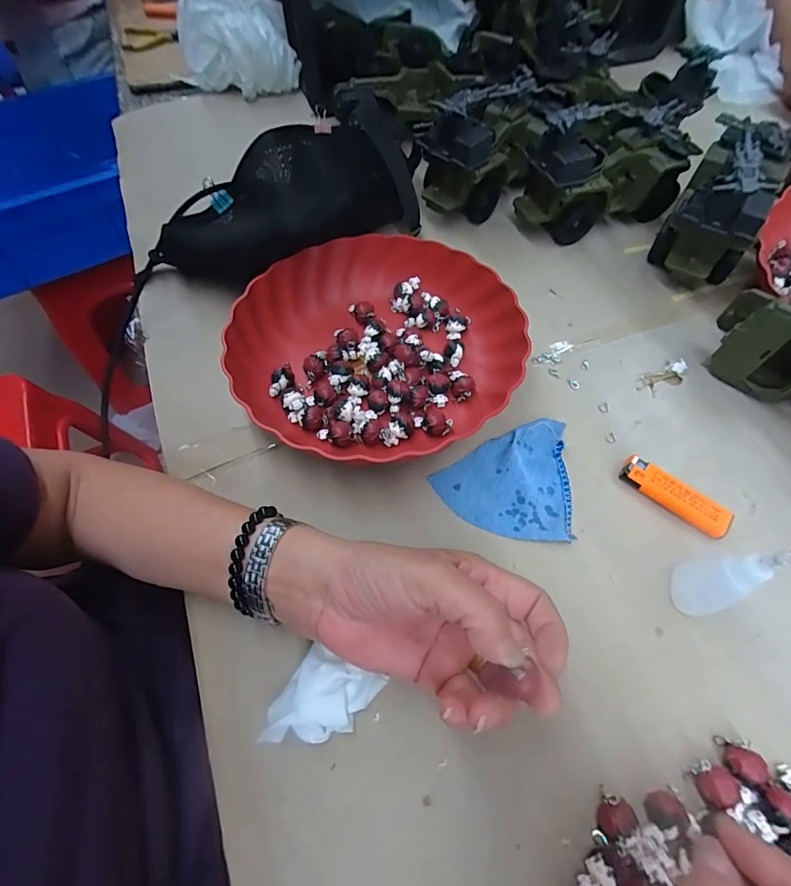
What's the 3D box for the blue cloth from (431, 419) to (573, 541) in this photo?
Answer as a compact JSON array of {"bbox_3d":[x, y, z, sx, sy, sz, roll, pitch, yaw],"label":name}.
[{"bbox_3d":[0.083,0.028,0.334,0.102,0.013,0.093,2,62,2],"label":"blue cloth"}]

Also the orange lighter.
[{"bbox_3d":[0.214,0.041,0.330,0.081,0.014,0.023,36,68,18],"label":"orange lighter"}]

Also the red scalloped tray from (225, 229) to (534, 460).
[{"bbox_3d":[-0.014,-0.085,0.376,0.240,0.048,0.236,10,62,6],"label":"red scalloped tray"}]

